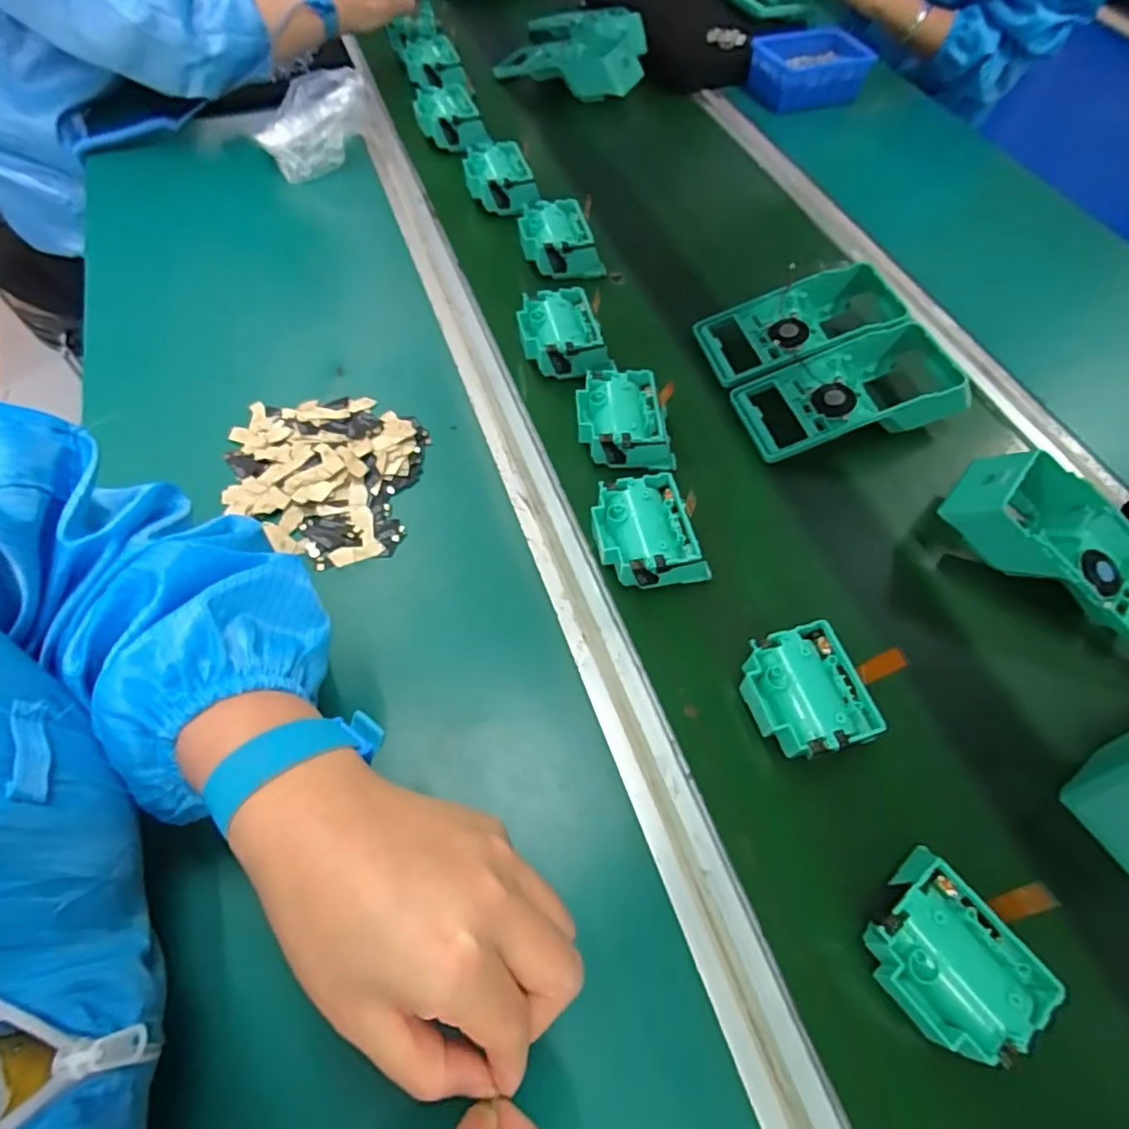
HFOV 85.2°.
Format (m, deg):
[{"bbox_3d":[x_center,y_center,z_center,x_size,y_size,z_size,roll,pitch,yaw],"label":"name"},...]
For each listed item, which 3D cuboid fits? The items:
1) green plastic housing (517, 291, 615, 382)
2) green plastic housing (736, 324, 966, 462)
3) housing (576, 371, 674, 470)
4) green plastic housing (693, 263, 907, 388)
[{"bbox_3d":[-0.004,-0.198,0.538,0.071,0.039,0.080,-14,60,-13],"label":"green plastic housing"},{"bbox_3d":[0.236,-0.145,0.515,0.172,0.050,0.086,-12,60,-12],"label":"green plastic housing"},{"bbox_3d":[0.047,-0.112,0.494,0.072,0.043,0.076,-3,59,-6],"label":"housing"},{"bbox_3d":[0.216,-0.214,0.557,0.180,0.058,0.084,-14,60,-13],"label":"green plastic housing"}]

